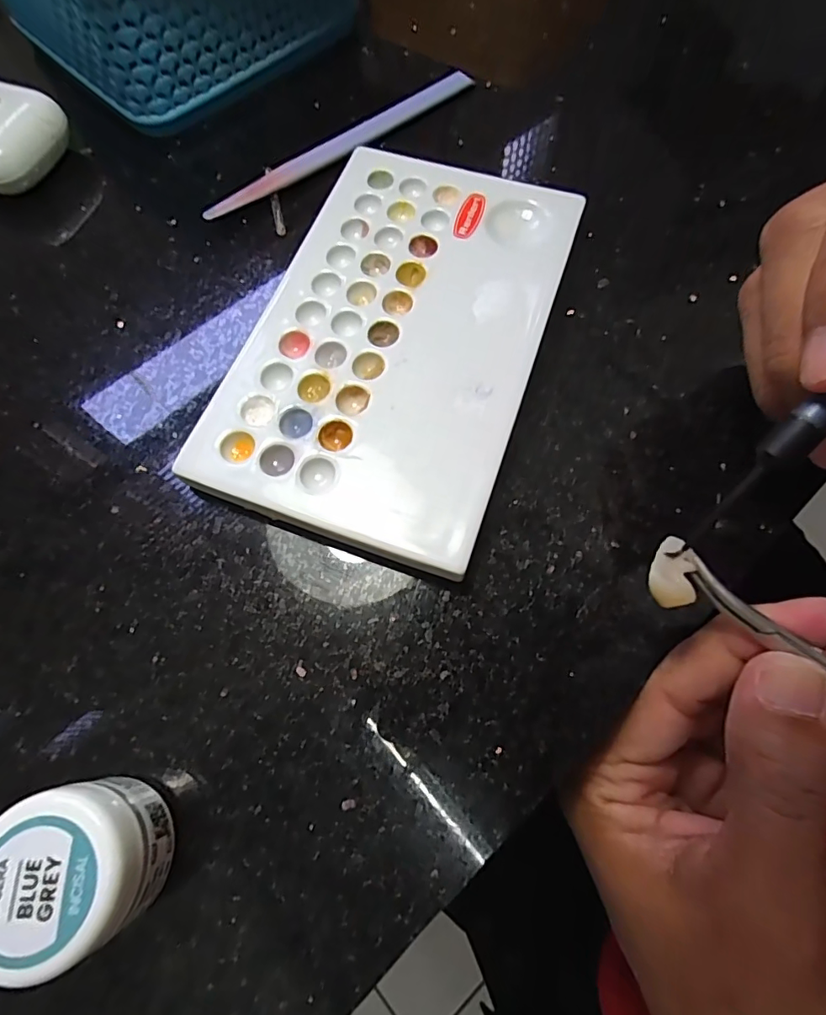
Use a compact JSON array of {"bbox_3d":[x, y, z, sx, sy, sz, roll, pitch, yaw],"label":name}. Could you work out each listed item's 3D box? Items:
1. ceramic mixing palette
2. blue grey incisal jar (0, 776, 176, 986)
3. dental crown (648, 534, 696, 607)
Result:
[{"bbox_3d":[-0.005,-0.061,0.175,0.093,0.012,0.153,18,72,7],"label":"ceramic mixing palette"},{"bbox_3d":[-0.074,0.079,0.114,0.031,0.031,0.031,0,70,1],"label":"blue grey incisal jar"},{"bbox_3d":[0.063,0.015,0.123,0.011,0.004,0.018,21,72,8],"label":"dental crown"}]

